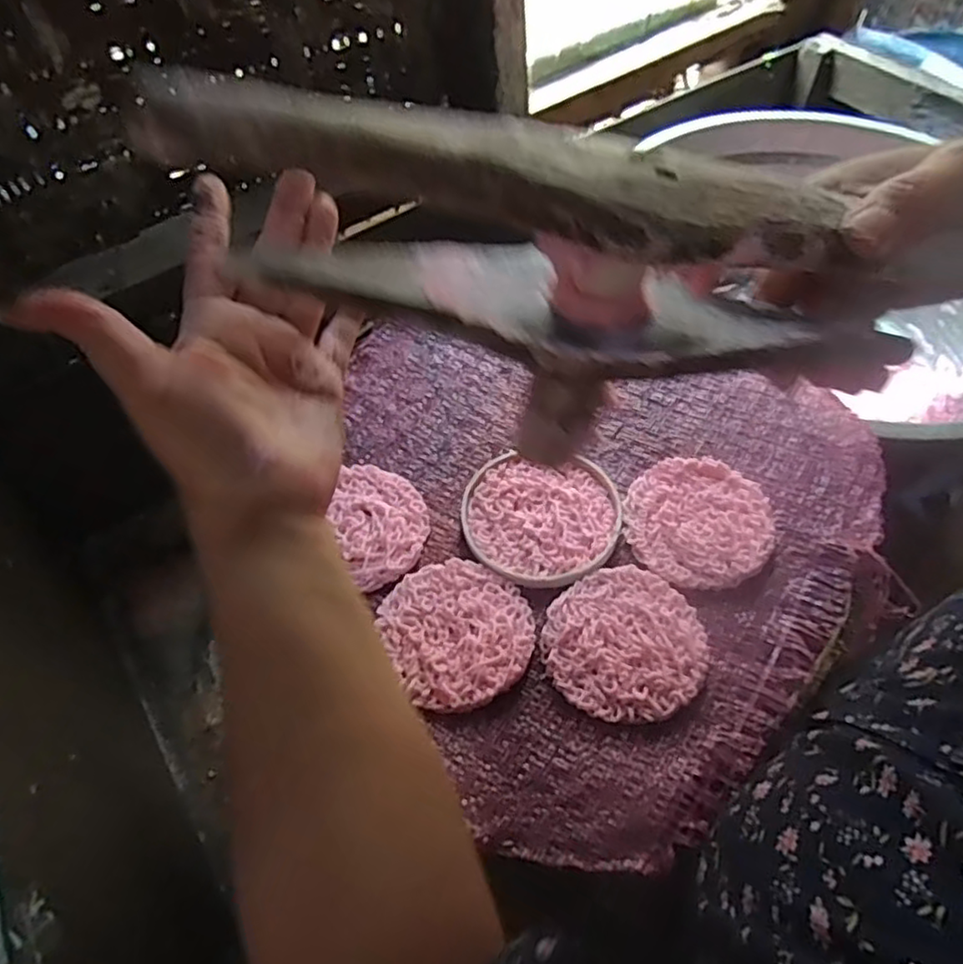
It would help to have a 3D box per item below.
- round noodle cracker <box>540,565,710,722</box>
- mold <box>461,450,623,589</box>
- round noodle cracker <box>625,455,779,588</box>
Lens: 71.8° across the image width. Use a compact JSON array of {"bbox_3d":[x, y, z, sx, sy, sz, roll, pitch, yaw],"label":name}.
[{"bbox_3d":[0.072,0.079,0.332,0.078,0.005,0.075,1,54,-1],"label":"round noodle cracker"},{"bbox_3d":[0.034,0.019,0.373,0.087,0.008,0.080,6,54,2],"label":"mold"},{"bbox_3d":[0.120,0.020,0.368,0.077,0.011,0.075,1,54,-1],"label":"round noodle cracker"}]

